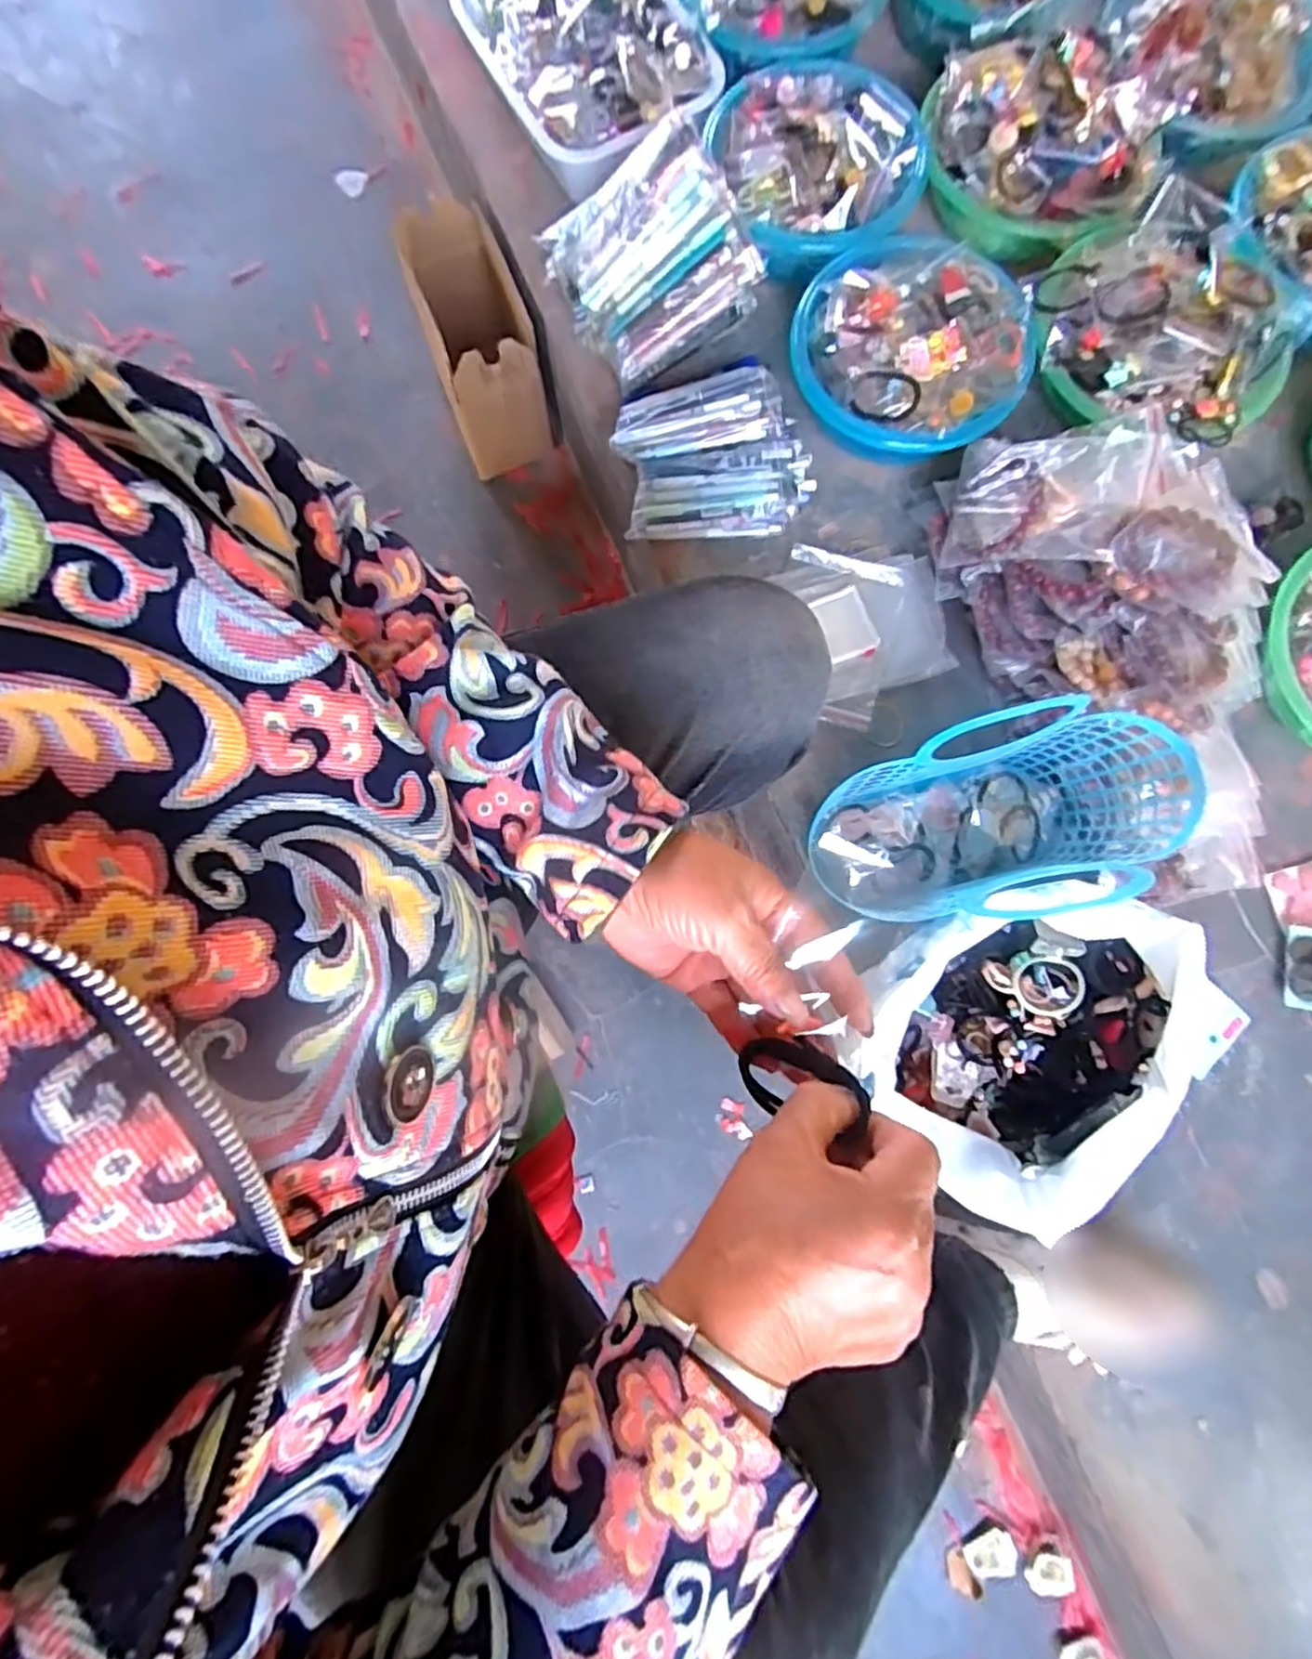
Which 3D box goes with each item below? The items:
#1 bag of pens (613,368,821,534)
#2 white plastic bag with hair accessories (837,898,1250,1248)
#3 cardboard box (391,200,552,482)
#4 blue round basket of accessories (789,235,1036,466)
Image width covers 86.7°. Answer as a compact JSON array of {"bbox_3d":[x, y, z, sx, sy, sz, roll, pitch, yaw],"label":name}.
[{"bbox_3d":[0.059,-0.365,0.683,0.188,0.049,0.147,-6,80,-2],"label":"bag of pens"},{"bbox_3d":[0.297,0.187,0.564,0.231,0.141,0.223,-12,80,-3],"label":"white plastic bag with hair accessories"},{"bbox_3d":[-0.221,-0.602,0.867,0.110,0.188,0.246,-20,81,-4],"label":"cardboard box"},{"bbox_3d":[0.244,-0.458,0.681,0.218,0.081,0.207,6,80,1],"label":"blue round basket of accessories"}]

